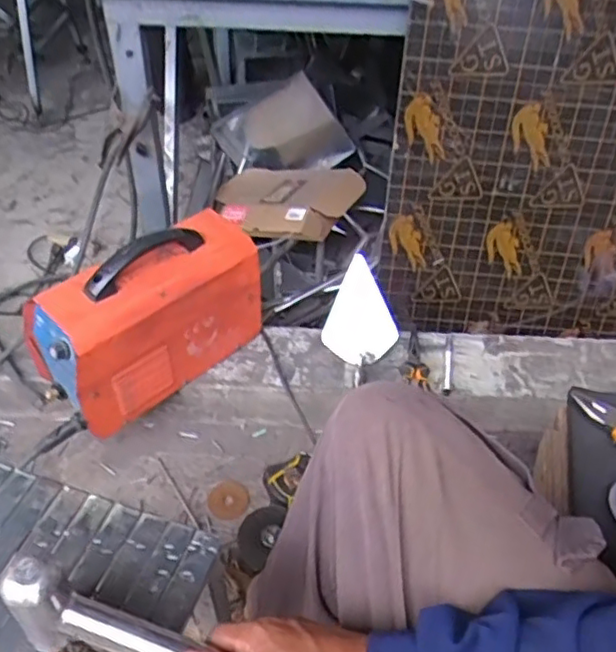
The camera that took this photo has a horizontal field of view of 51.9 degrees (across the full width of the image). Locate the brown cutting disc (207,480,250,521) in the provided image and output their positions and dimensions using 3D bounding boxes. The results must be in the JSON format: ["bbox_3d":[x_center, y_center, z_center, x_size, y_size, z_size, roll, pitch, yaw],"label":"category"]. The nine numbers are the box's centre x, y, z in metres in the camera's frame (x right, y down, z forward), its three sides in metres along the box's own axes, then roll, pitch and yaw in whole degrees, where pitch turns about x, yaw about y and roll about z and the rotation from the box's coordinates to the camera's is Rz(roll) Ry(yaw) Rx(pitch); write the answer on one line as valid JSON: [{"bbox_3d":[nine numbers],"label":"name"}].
[{"bbox_3d":[-0.123,0.270,0.984,0.064,0.004,0.062,2,43,-2],"label":"brown cutting disc"}]

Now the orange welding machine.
[{"bbox_3d":[-0.240,-0.024,0.965,0.323,0.220,0.154,-31,53,-31],"label":"orange welding machine"}]

